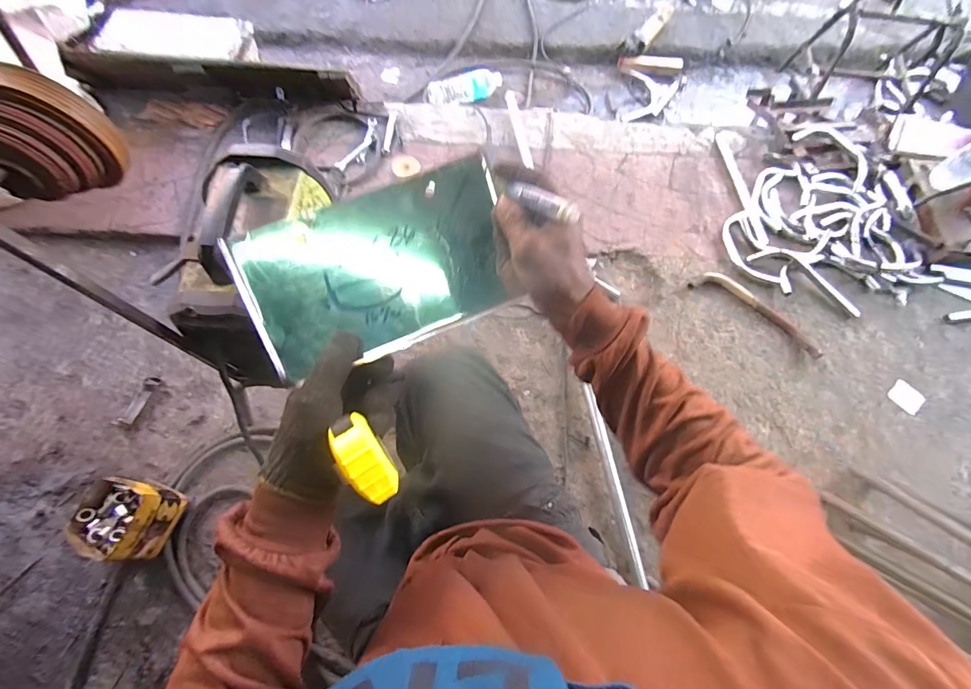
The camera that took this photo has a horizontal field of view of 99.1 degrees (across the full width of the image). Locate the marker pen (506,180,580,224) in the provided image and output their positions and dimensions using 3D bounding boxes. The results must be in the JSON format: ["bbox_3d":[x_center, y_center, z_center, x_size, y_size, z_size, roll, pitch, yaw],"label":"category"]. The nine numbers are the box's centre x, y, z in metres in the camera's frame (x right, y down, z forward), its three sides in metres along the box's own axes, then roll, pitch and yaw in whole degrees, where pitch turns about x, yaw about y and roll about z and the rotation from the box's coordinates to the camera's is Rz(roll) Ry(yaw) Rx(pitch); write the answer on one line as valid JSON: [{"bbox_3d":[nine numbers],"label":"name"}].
[{"bbox_3d":[0.045,-0.121,0.345,0.017,0.012,0.083,-32,46,-15],"label":"marker pen"}]

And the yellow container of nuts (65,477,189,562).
[{"bbox_3d":[-0.651,0.316,0.750,0.147,0.102,0.133,15,67,4],"label":"yellow container of nuts"}]

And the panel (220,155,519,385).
[{"bbox_3d":[-0.090,-0.068,0.373,0.228,0.011,0.130,-22,98,-10],"label":"panel"}]

